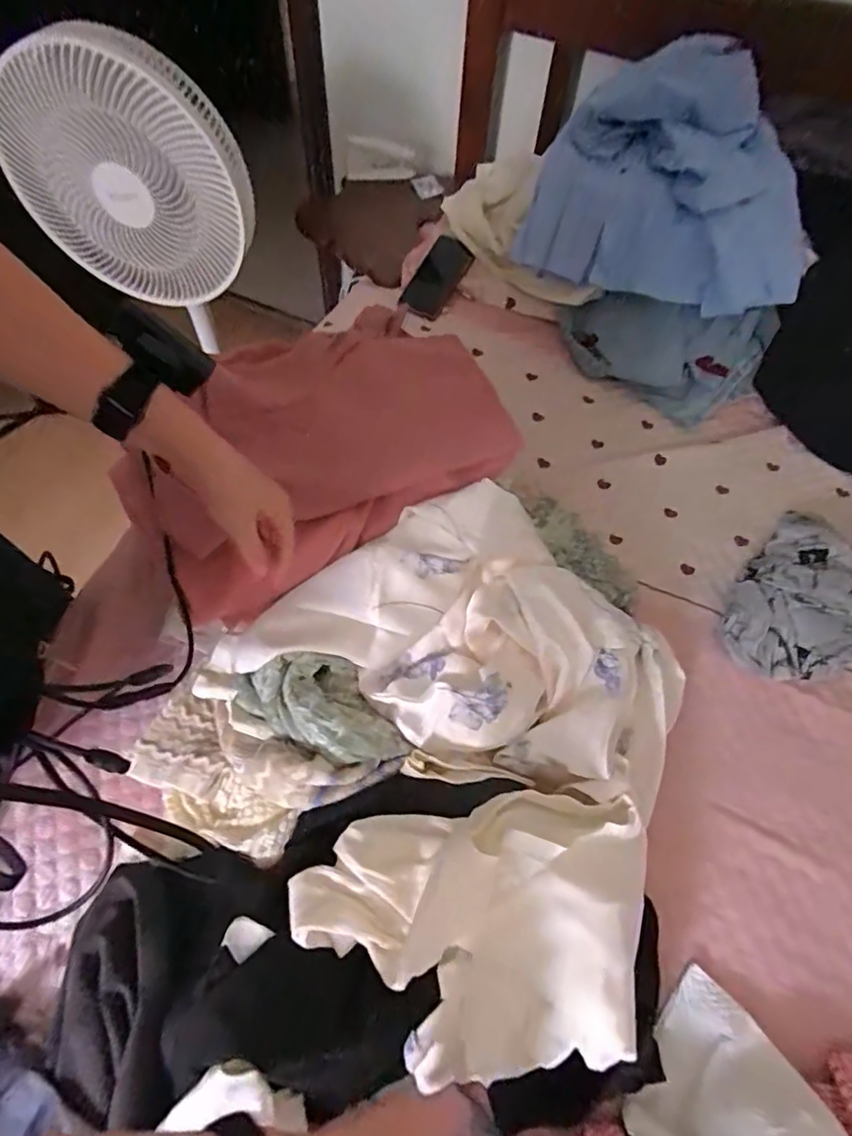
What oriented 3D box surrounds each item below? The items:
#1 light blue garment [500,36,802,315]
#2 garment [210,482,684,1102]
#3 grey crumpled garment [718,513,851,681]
[{"bbox_3d":[0.407,-0.642,0.878,0.426,0.237,0.330,19,61,7],"label":"light blue garment"},{"bbox_3d":[0.034,0.151,0.530,0.420,0.130,0.425,30,63,16],"label":"garment"},{"bbox_3d":[0.481,0.036,0.693,0.251,0.064,0.196,-28,64,-17],"label":"grey crumpled garment"}]

